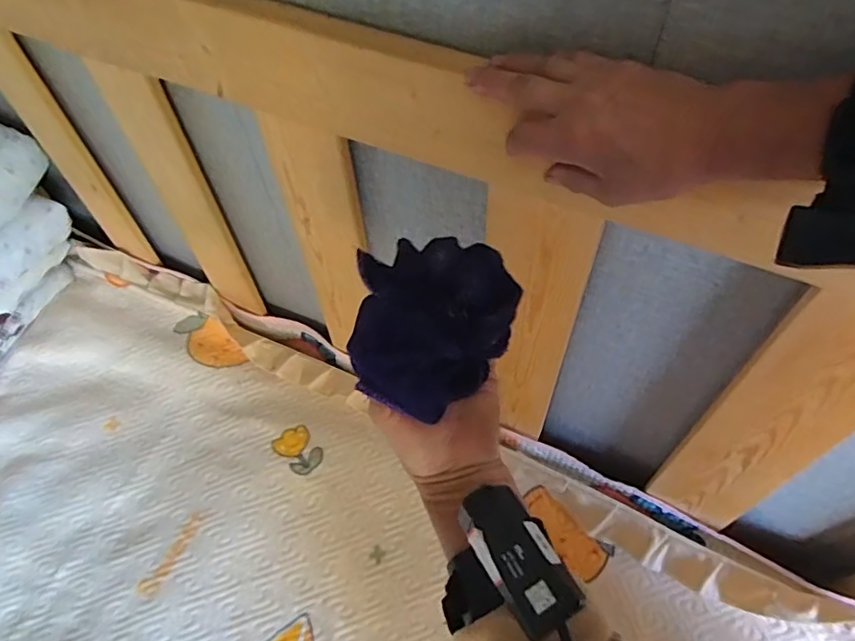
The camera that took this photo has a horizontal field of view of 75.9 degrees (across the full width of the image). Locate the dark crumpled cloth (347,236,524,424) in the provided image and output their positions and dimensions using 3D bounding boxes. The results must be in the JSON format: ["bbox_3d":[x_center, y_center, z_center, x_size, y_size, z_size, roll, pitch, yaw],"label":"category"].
[{"bbox_3d":[-0.001,0.003,0.343,0.102,0.047,0.106,13,60,11],"label":"dark crumpled cloth"}]

